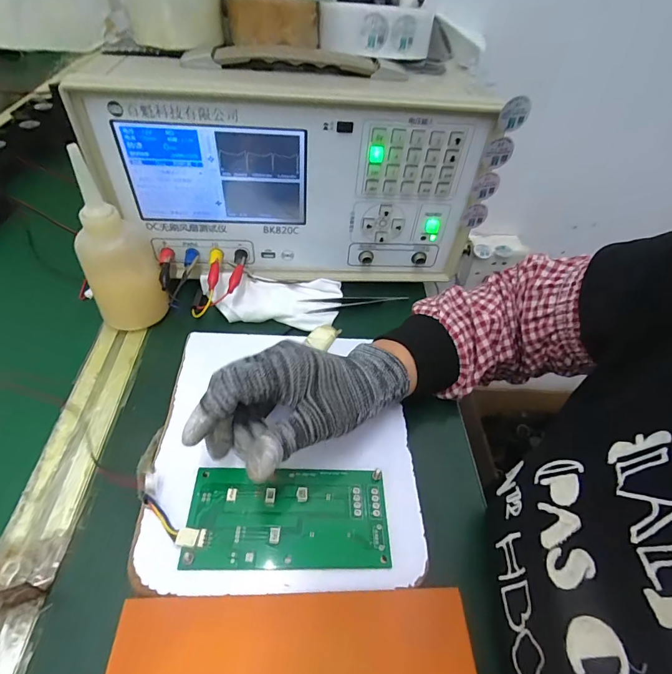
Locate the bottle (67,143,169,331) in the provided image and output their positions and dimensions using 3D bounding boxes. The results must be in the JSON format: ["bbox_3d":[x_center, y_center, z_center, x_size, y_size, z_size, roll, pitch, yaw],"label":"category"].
[{"bbox_3d":[-0.202,-0.078,0.359,0.065,0.150,0.063,-22,53,-22],"label":"bottle"}]

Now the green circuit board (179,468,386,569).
[{"bbox_3d":[-0.032,0.121,0.271,0.135,0.012,0.064,1,48,-3],"label":"green circuit board"}]

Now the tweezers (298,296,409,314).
[{"bbox_3d":[0.021,-0.041,0.432,0.116,0.006,0.019,-10,50,-13],"label":"tweezers"}]

